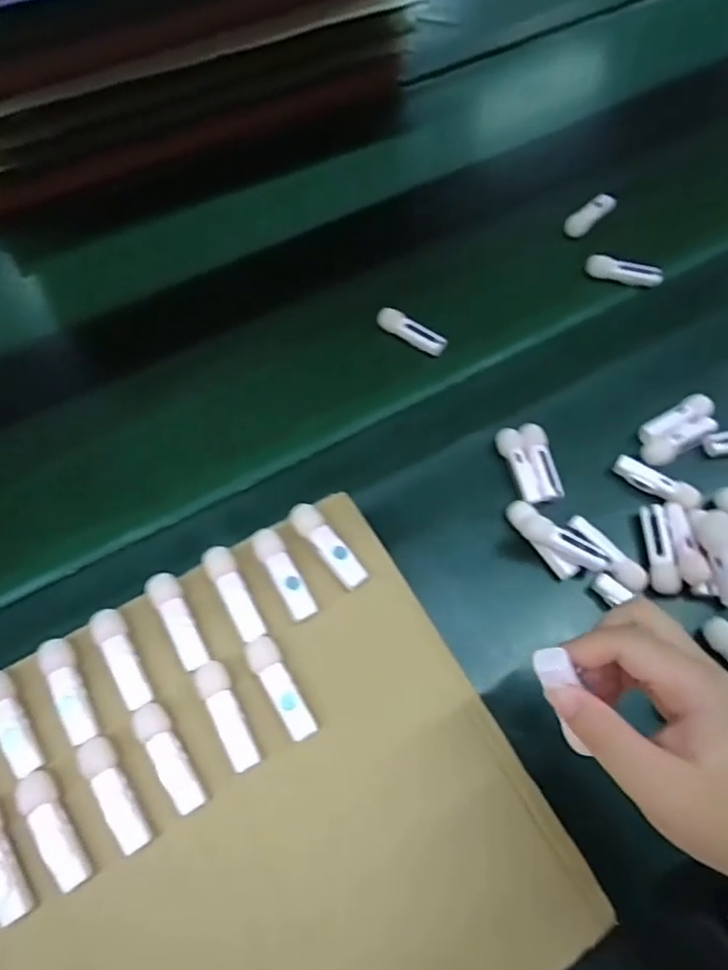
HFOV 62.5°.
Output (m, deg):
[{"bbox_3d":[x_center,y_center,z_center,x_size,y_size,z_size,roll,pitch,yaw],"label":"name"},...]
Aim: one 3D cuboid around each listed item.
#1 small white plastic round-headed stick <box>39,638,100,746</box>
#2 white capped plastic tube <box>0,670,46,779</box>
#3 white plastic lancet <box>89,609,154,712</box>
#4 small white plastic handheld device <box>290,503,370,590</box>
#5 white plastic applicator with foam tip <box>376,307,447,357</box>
[{"bbox_3d":[-0.177,0.124,0.360,0.017,0.020,0.062,-25,65,-11],"label":"small white plastic round-headed stick"},{"bbox_3d":[-0.209,0.140,0.354,0.018,0.014,0.063,-30,78,-13],"label":"white capped plastic tube"},{"bbox_3d":[-0.148,0.107,0.369,0.017,0.019,0.065,-29,66,-13],"label":"white plastic lancet"},{"bbox_3d":[-0.025,0.040,0.400,0.020,0.015,0.067,-35,67,-15],"label":"small white plastic handheld device"},{"bbox_3d":[0.043,-0.140,0.544,0.068,0.012,0.021,31,68,16],"label":"white plastic applicator with foam tip"}]

